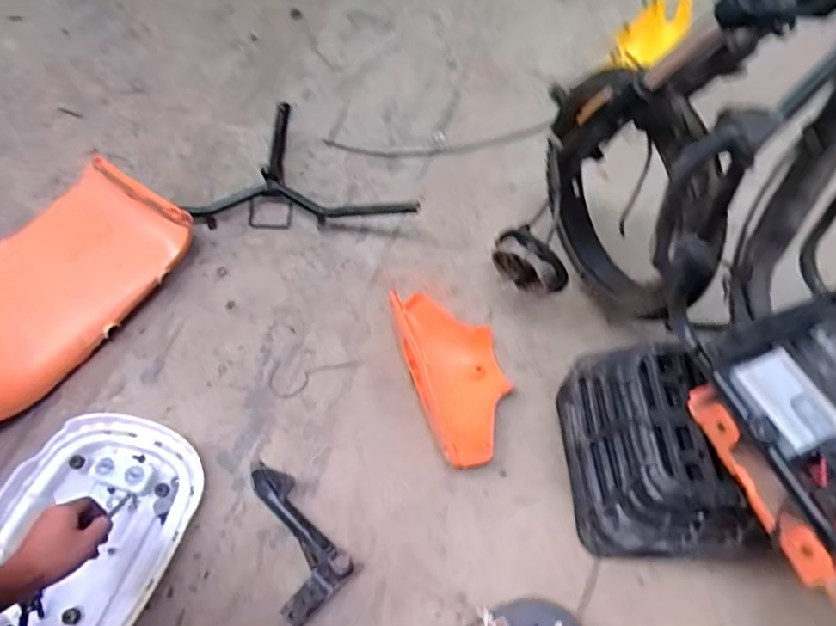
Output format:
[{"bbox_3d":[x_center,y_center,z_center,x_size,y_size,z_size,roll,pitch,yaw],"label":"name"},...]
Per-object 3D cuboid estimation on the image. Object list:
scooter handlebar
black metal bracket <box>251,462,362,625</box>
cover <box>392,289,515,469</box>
[{"bbox_3d":[-0.223,-0.187,1.086,0.351,0.090,0.287,41,67,20],"label":"scooter handlebar"},{"bbox_3d":[-0.183,0.311,0.816,0.111,0.054,0.195,-37,67,-20],"label":"black metal bracket"},{"bbox_3d":[0.062,0.087,0.924,0.151,0.098,0.296,-14,61,-9],"label":"cover"}]

